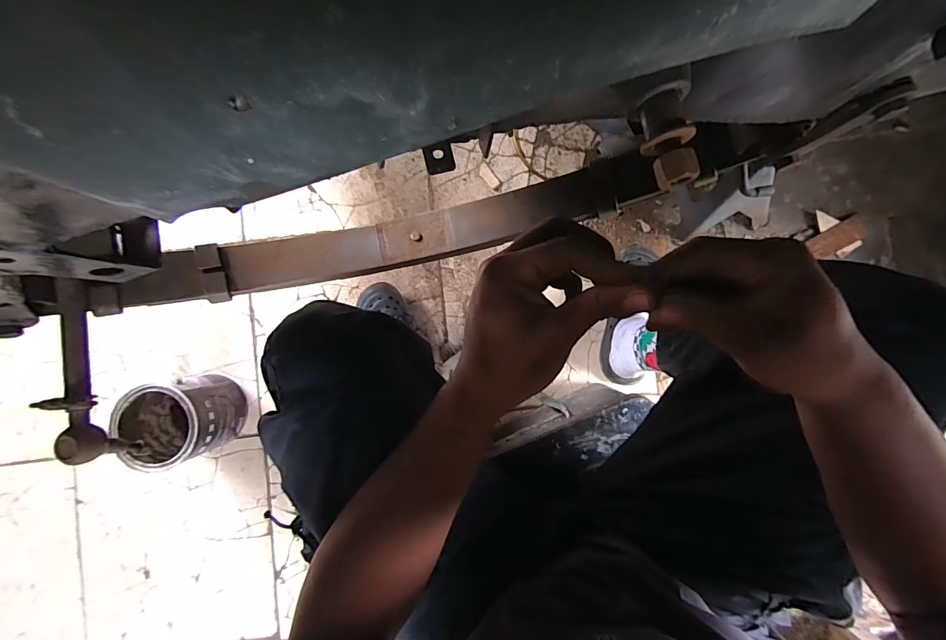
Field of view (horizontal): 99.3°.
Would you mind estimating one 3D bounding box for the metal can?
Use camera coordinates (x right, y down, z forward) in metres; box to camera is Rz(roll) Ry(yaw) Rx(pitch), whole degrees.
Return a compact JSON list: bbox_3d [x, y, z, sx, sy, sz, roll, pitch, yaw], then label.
[{"bbox_3d":[-0.532,0.181,0.747,0.141,0.158,0.140,-15,87,1],"label":"metal can"}]

